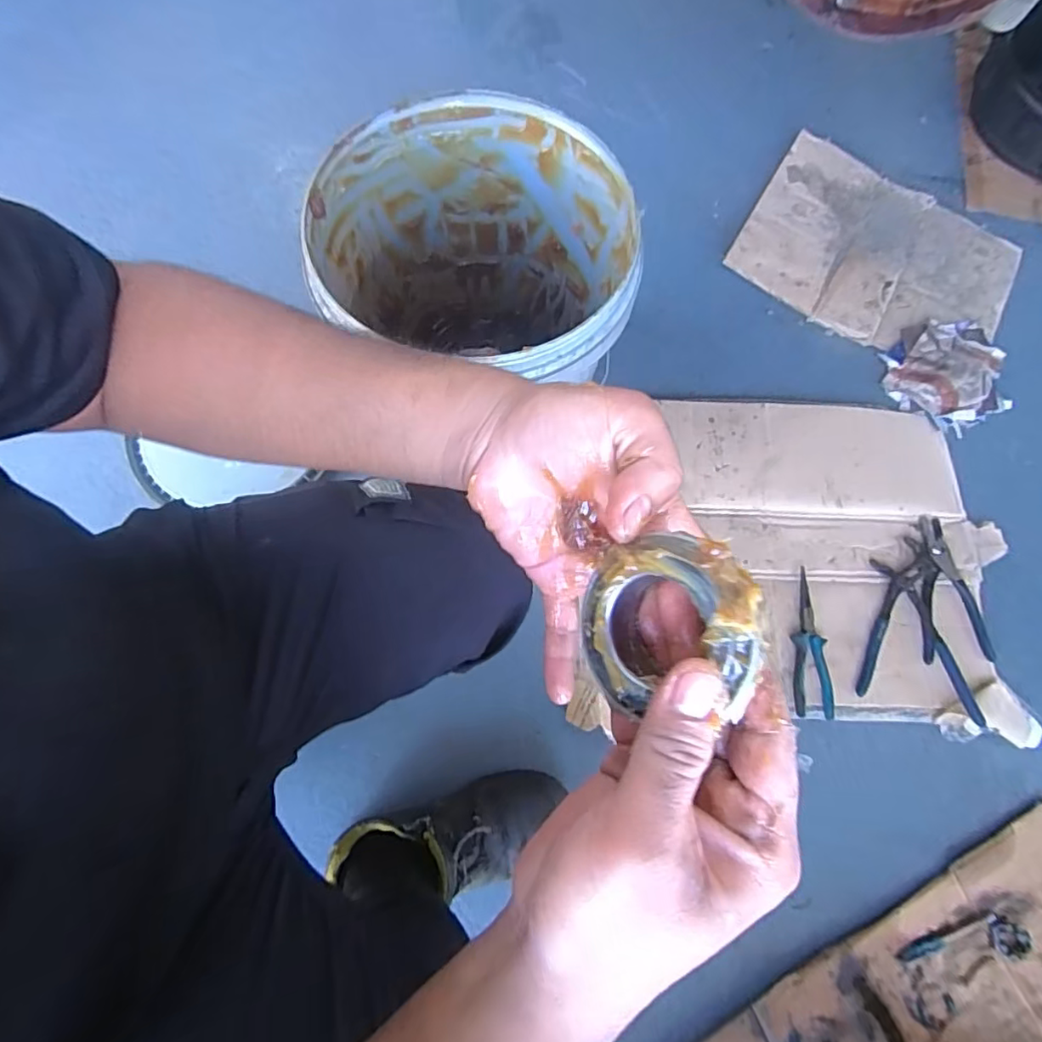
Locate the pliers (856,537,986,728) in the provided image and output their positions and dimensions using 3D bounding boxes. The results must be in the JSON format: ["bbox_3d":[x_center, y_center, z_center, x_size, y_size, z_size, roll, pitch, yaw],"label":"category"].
[{"bbox_3d":[0.544,0.138,0.775,0.149,0.013,0.230,14,74,3],"label":"pliers"}]

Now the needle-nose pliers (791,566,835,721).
[{"bbox_3d":[0.384,0.161,0.765,0.051,0.015,0.193,0,74,-2],"label":"needle-nose pliers"}]

